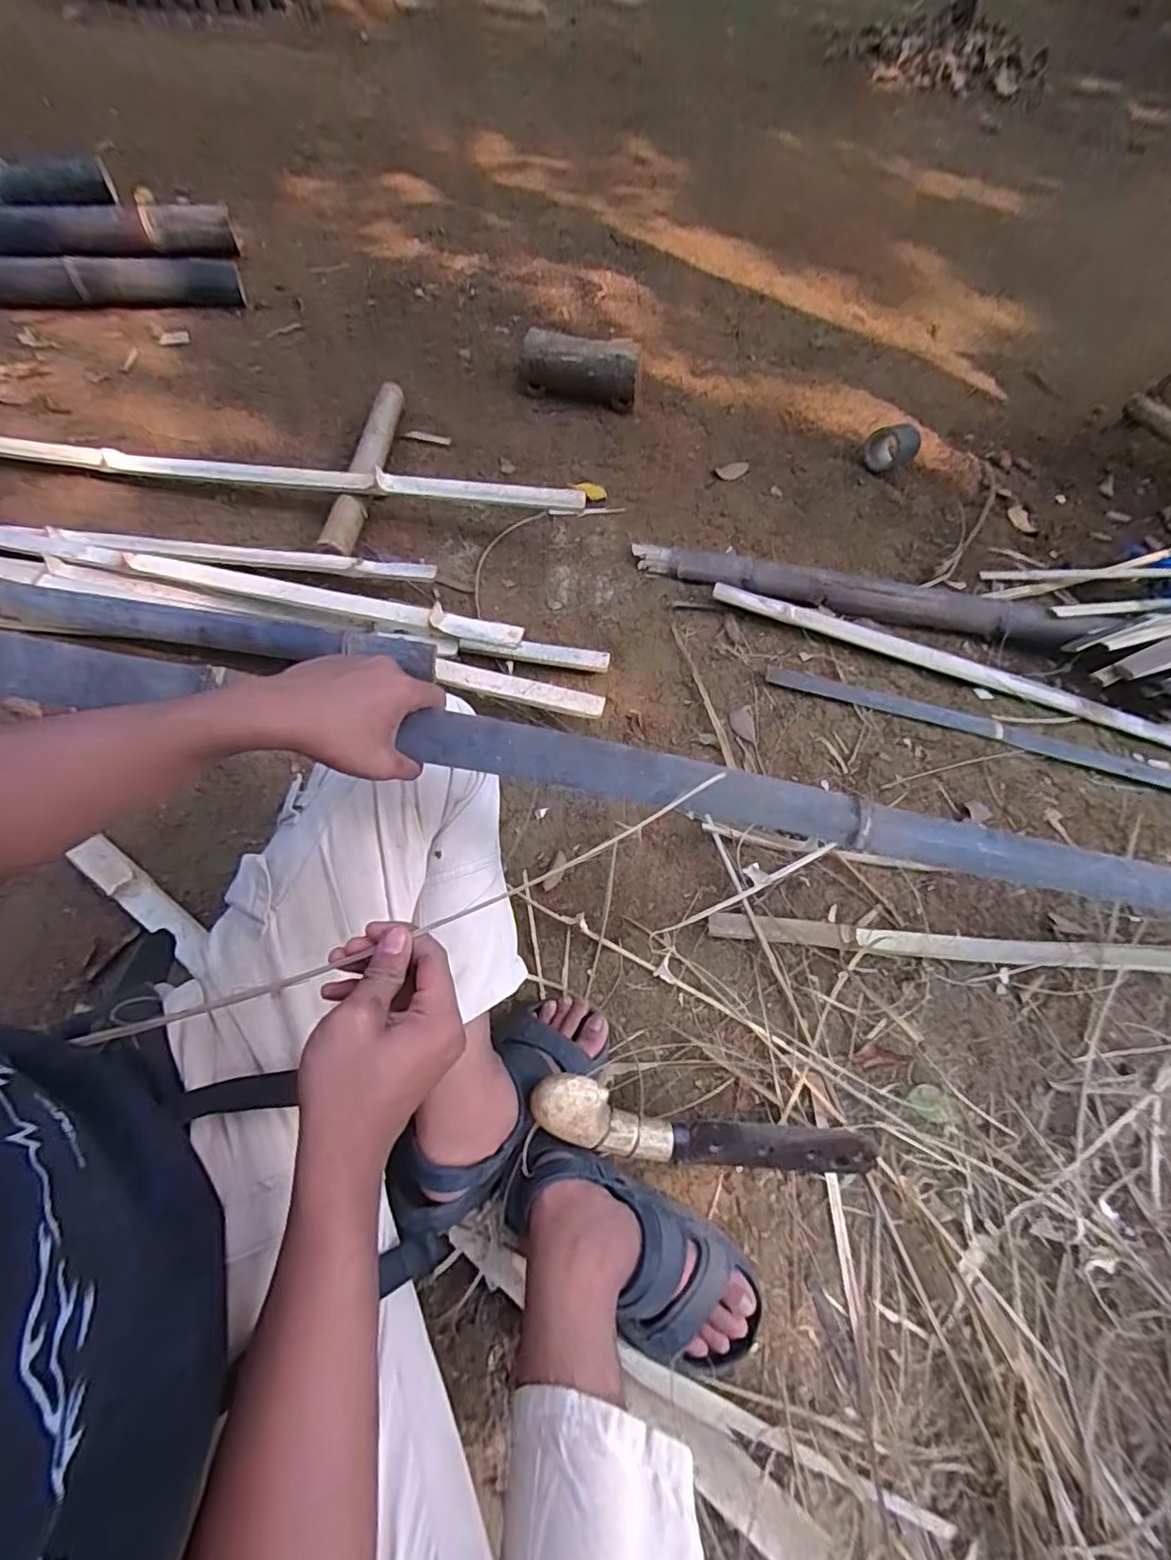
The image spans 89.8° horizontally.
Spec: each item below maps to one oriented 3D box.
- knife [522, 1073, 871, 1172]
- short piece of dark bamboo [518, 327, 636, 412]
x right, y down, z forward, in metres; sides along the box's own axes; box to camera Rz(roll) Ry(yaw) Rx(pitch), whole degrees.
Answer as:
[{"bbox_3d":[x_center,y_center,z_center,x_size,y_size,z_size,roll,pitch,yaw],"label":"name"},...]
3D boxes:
[{"bbox_3d":[0.123,0.362,0.599,0.371,0.082,0.058,16,57,-13],"label":"knife"},{"bbox_3d":[-0.016,-1.016,1.468,0.296,0.129,0.101,13,62,3],"label":"short piece of dark bamboo"}]

